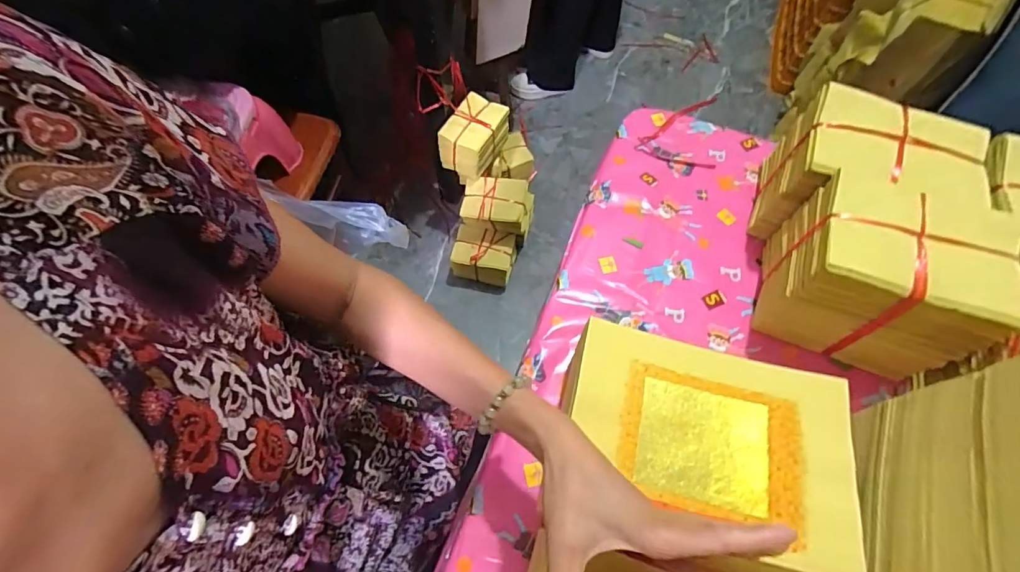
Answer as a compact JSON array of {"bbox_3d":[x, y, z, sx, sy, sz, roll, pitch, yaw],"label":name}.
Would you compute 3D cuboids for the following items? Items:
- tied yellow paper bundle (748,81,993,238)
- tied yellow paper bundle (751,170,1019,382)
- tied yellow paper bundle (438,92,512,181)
[{"bbox_3d":[0.384,-0.112,0.527,0.159,0.146,0.121,22,65,9],"label":"tied yellow paper bundle"},{"bbox_3d":[0.364,-0.007,0.470,0.163,0.146,0.119,22,65,9],"label":"tied yellow paper bundle"},{"bbox_3d":[-0.091,-0.383,1.234,0.121,0.134,0.172,33,67,14],"label":"tied yellow paper bundle"}]

